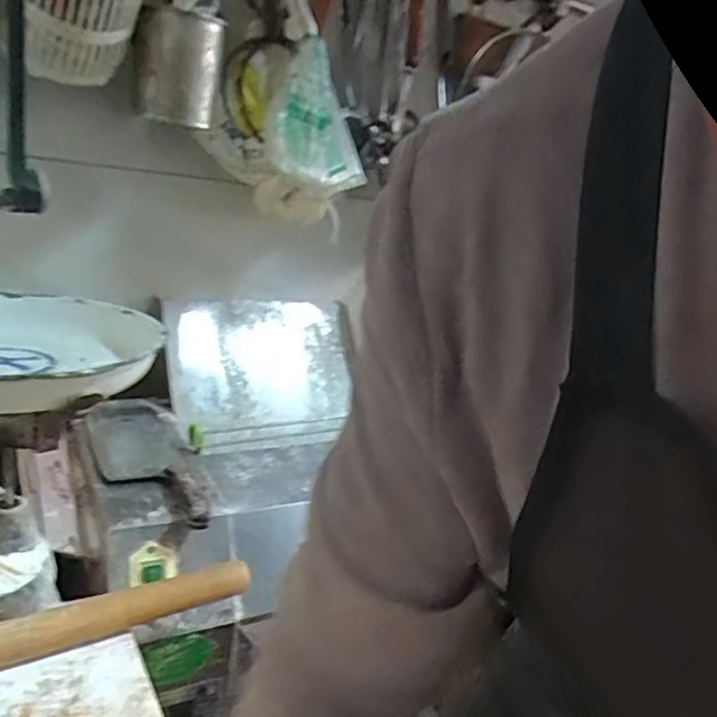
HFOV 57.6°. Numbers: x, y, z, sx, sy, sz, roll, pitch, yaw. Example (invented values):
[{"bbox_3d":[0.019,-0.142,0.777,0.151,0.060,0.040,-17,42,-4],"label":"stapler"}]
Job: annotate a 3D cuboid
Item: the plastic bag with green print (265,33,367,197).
[{"bbox_3d":[-0.063,-0.321,0.923,0.043,0.224,0.126,26,60,39],"label":"plastic bag with green print"}]

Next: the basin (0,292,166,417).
[{"bbox_3d":[-0.323,-0.001,0.589,0.257,0.060,0.260,9,17,-3],"label":"basin"}]

